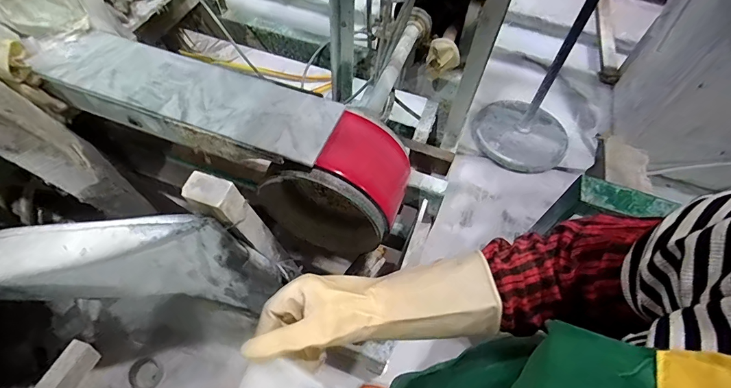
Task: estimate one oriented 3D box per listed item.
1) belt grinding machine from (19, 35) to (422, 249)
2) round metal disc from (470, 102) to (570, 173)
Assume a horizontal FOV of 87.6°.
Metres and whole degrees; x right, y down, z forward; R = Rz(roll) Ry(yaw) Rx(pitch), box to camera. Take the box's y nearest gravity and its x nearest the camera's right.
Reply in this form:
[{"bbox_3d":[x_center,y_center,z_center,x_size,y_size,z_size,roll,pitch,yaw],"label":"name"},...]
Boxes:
[{"bbox_3d":[-0.279,-0.109,0.816,0.732,0.267,0.175,20,59,10],"label":"belt grinding machine"},{"bbox_3d":[0.672,-0.257,1.671,0.397,0.031,0.367,1,58,-2],"label":"round metal disc"}]

